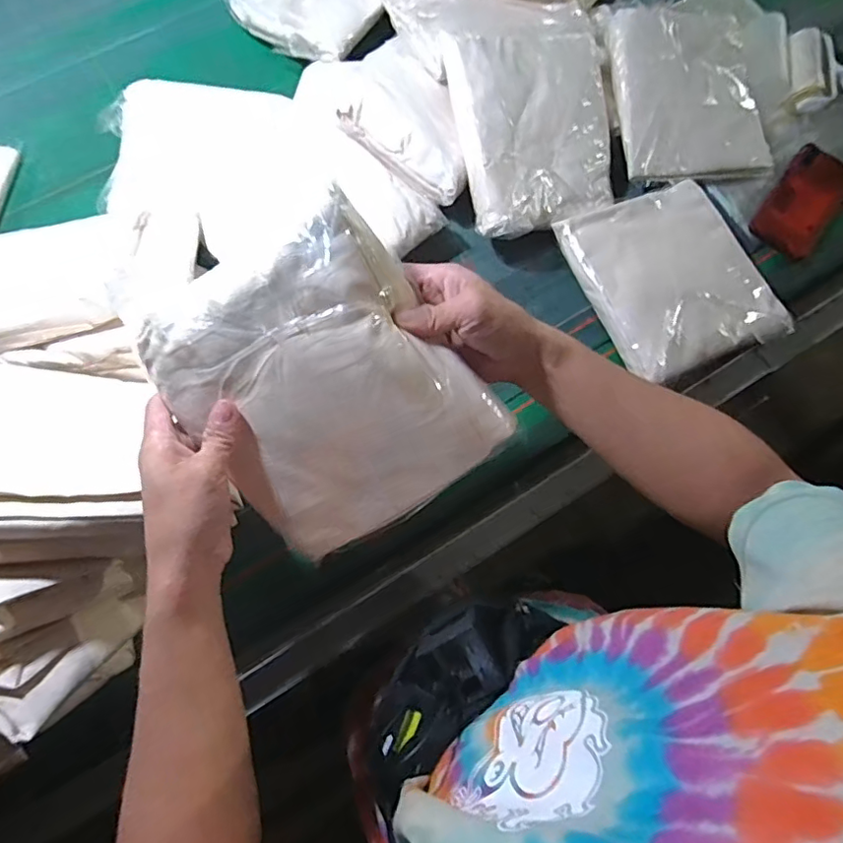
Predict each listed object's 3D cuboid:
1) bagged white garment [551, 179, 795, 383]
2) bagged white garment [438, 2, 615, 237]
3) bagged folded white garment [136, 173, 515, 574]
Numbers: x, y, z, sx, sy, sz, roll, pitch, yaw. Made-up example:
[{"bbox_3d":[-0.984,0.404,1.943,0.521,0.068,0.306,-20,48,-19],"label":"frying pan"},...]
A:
[{"bbox_3d":[0.291,-0.171,0.632,0.188,0.033,0.217,-21,77,-7],"label":"bagged white garment"},{"bbox_3d":[0.138,-0.364,0.654,0.199,0.043,0.277,-13,92,-19],"label":"bagged white garment"},{"bbox_3d":[-0.069,-0.020,0.402,0.191,0.028,0.226,-37,111,6],"label":"bagged folded white garment"}]

